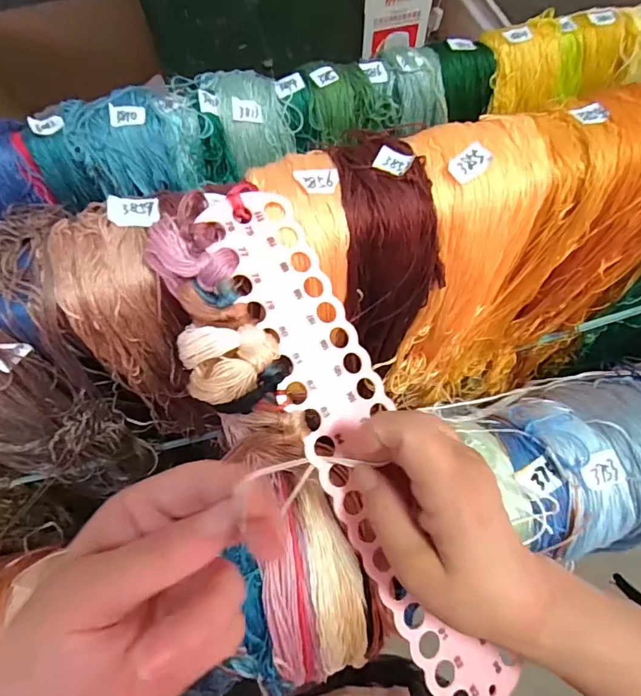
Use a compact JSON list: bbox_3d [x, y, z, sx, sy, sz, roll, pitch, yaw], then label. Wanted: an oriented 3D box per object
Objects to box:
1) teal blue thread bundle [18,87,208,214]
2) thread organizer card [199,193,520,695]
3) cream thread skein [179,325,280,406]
[{"bbox_3d":[-0.175,-0.179,0.406,0.148,0.063,0.075,-11,66,-4],"label":"teal blue thread bundle"},{"bbox_3d":[0.021,0.050,0.241,0.052,0.007,0.292,-24,86,-24],"label":"thread organizer card"},{"bbox_3d":[-0.046,0.007,0.229,0.048,0.019,0.034,-2,66,0],"label":"cream thread skein"}]

